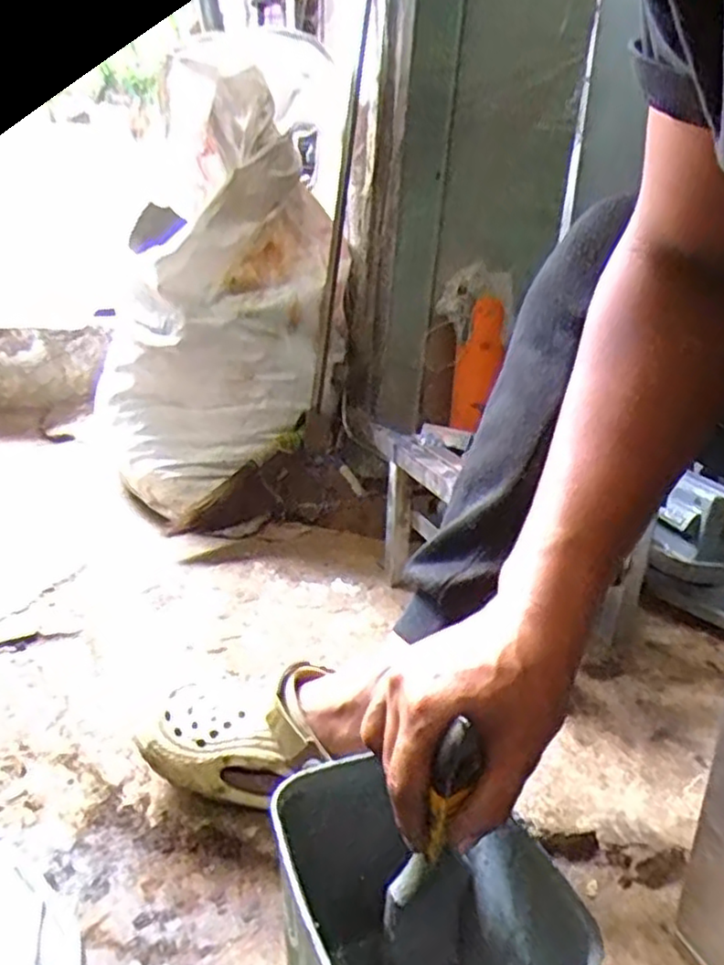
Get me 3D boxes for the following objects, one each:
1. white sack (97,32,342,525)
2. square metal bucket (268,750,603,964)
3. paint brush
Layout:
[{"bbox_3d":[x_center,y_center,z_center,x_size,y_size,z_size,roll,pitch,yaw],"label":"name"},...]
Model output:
[{"bbox_3d":[-0.244,-0.276,1.060,0.337,0.631,0.205,-3,21,-13],"label":"white sack"},{"bbox_3d":[0.029,0.246,0.361,0.117,0.133,0.159,-8,20,-21],"label":"square metal bucket"},{"bbox_3d":[0.033,0.173,0.344,0.019,0.133,0.010,20,22,9],"label":"paint brush"}]

